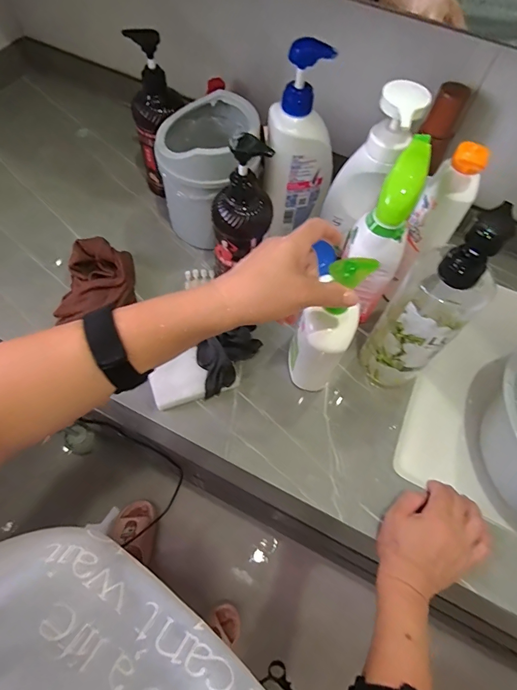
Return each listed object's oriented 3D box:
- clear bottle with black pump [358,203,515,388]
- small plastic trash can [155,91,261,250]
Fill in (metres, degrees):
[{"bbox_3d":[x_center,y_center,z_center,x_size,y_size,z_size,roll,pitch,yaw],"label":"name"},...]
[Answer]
[{"bbox_3d":[0.175,-0.029,0.416,0.075,0.241,0.063,37,66,14],"label":"clear bottle with black pump"},{"bbox_3d":[-0.069,-0.235,0.549,0.125,0.151,0.128,30,65,11],"label":"small plastic trash can"}]

